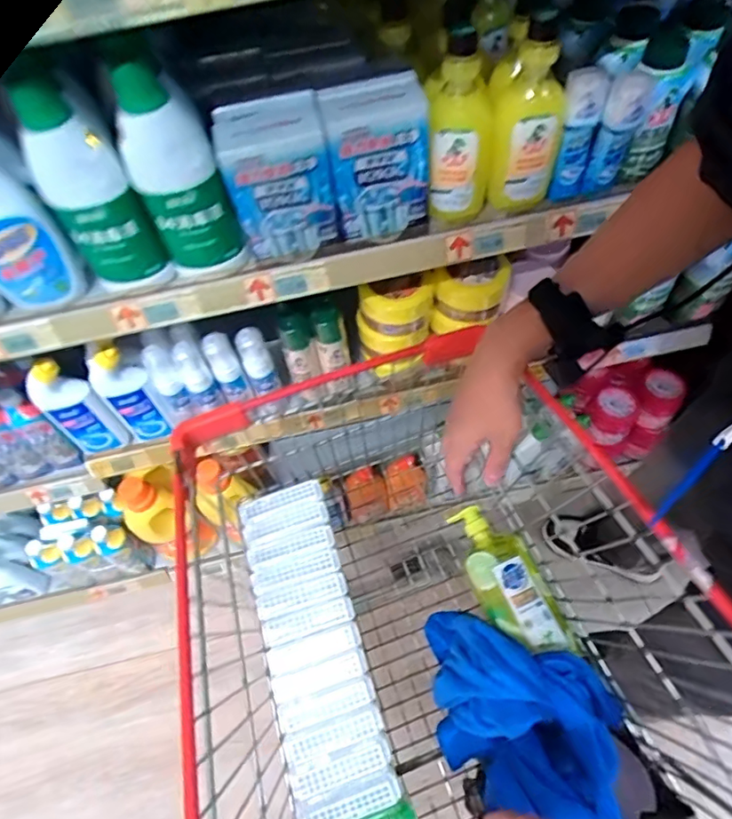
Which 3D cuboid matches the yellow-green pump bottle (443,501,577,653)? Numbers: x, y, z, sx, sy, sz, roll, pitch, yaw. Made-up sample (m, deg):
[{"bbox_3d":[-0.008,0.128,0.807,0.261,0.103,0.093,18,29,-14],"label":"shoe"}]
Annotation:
[{"bbox_3d":[0.201,0.241,0.753,0.095,0.070,0.219,-22,59,-9],"label":"yellow-green pump bottle"}]

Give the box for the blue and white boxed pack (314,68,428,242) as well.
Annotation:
[{"bbox_3d":[0.015,-0.281,0.611,0.114,0.156,0.064,-11,58,-2],"label":"blue and white boxed pack"}]

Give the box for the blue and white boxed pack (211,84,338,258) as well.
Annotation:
[{"bbox_3d":[-0.098,-0.252,0.597,0.111,0.159,0.072,-19,58,-7],"label":"blue and white boxed pack"}]

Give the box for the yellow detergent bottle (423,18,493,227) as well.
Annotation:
[{"bbox_3d":[0.108,-0.311,0.606,0.074,0.196,0.072,2,58,6],"label":"yellow detergent bottle"}]

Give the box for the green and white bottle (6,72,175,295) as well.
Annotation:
[{"bbox_3d":[-0.287,-0.221,0.555,0.081,0.233,0.058,-29,60,-13],"label":"green and white bottle"}]

